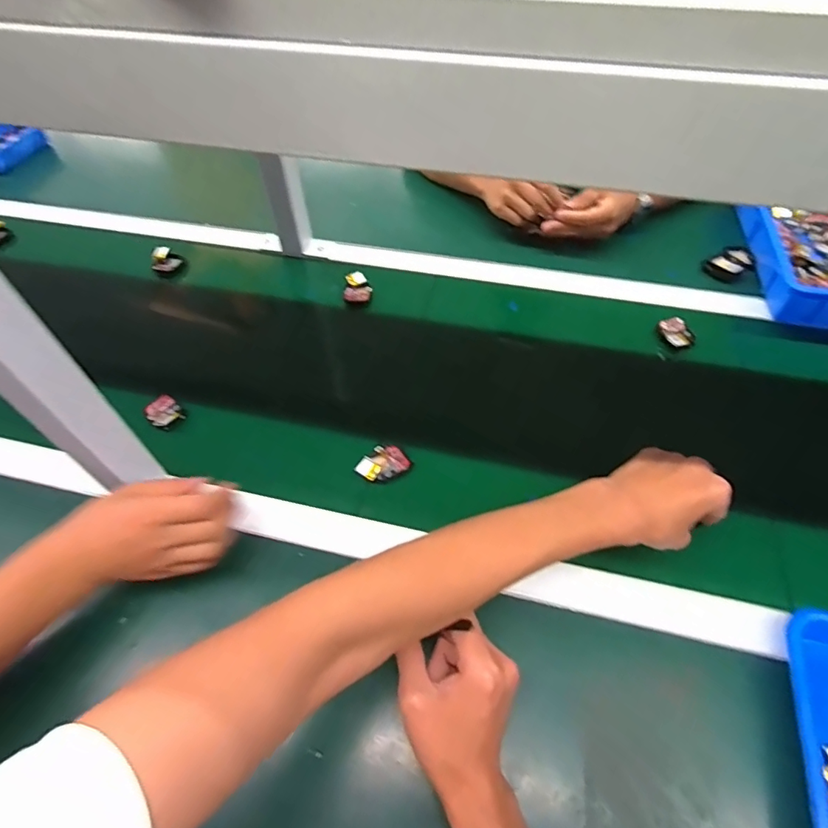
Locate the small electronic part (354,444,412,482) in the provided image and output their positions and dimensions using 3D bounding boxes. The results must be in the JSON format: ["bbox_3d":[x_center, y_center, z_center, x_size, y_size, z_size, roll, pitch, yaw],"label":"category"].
[{"bbox_3d":[-0.034,0.055,0.531,0.053,0.013,0.038,-32,58,-21],"label":"small electronic part"}]

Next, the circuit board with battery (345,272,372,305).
[{"bbox_3d":[-0.081,-0.183,0.708,0.038,0.019,0.048,-1,52,1],"label":"circuit board with battery"}]

